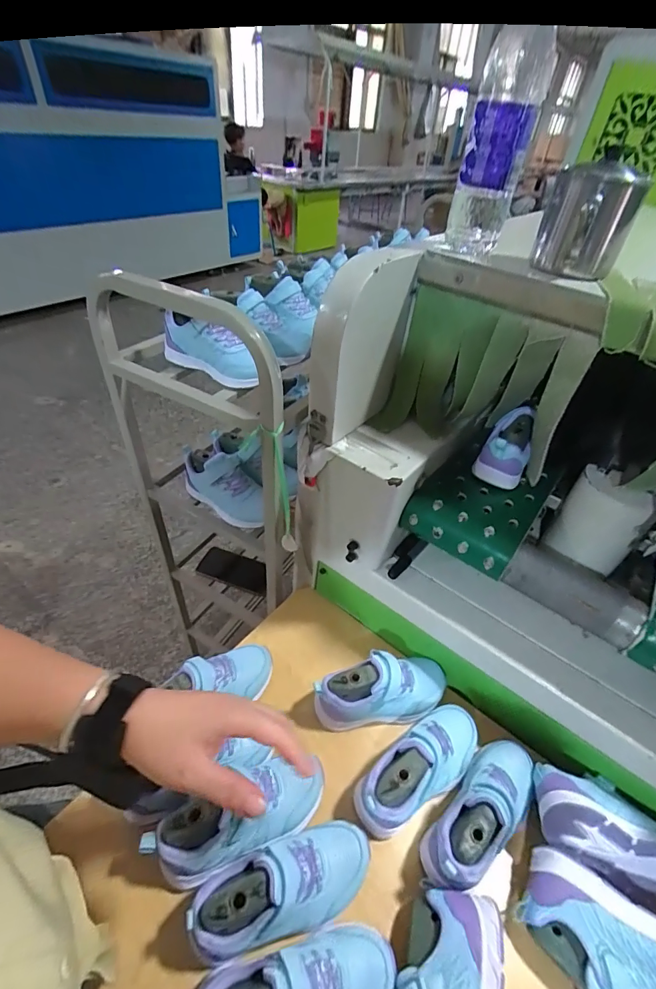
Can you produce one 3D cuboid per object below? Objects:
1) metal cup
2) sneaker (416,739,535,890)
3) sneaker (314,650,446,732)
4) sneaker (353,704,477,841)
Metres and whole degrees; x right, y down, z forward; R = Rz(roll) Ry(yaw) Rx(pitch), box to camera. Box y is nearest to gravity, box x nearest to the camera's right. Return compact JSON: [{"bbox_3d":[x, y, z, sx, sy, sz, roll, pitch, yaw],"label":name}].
[{"bbox_3d":[0.264,-0.277,0.430,0.083,0.094,0.079,25,46,20],"label":"metal cup"},{"bbox_3d":[0.179,0.350,0.471,0.183,0.069,0.070,-27,52,-30],"label":"sneaker"},{"bbox_3d":[0.074,0.258,0.560,0.184,0.080,0.072,-6,44,-12],"label":"sneaker"},{"bbox_3d":[0.115,0.315,0.498,0.184,0.069,0.077,-25,51,-29],"label":"sneaker"}]

